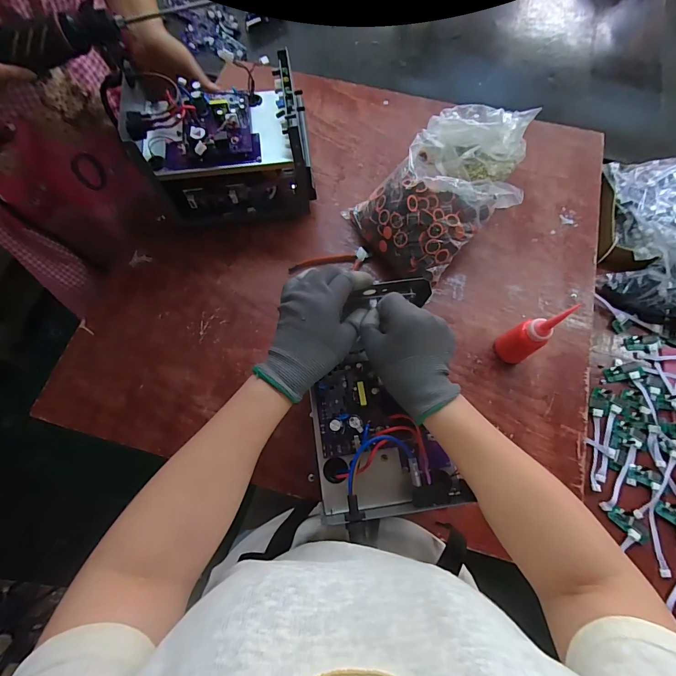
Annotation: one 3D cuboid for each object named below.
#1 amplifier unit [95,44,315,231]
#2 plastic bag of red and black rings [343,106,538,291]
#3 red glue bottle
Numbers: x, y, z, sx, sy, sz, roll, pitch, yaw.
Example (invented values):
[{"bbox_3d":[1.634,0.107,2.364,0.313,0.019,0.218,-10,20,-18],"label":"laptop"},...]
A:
[{"bbox_3d":[-0.173,-0.306,0.594,0.245,0.183,0.163,-5,73,-5],"label":"amplifier unit"},{"bbox_3d":[0.173,-0.242,0.590,0.277,0.146,0.196,-39,76,-13],"label":"plastic bag of red and black rings"},{"bbox_3d":[0.266,0.000,0.508,0.043,0.167,0.044,0,71,-1],"label":"red glue bottle"}]

